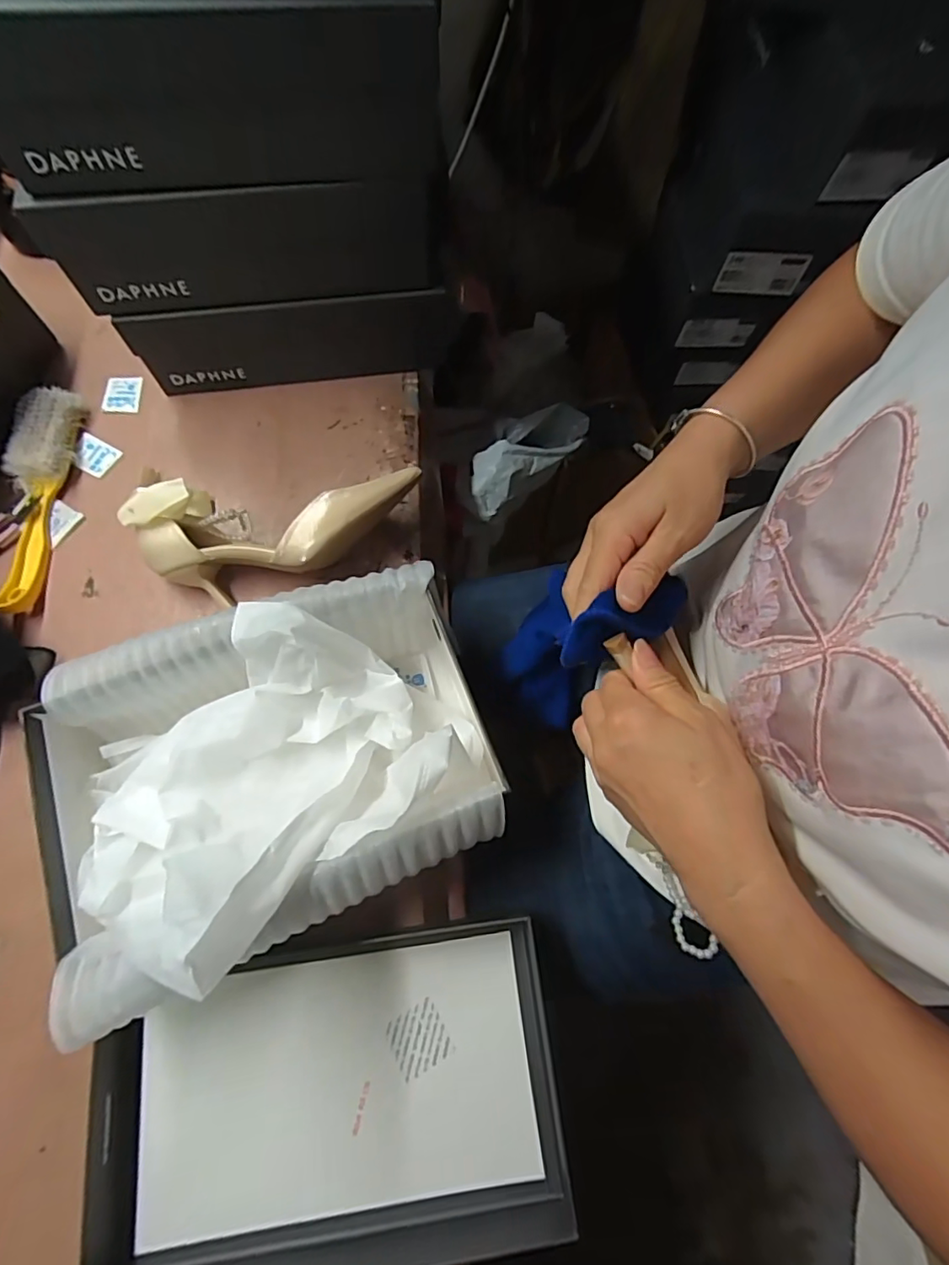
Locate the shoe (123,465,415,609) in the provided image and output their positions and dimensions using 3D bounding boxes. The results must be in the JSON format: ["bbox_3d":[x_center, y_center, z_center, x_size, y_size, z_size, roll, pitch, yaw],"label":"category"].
[{"bbox_3d":[-0.177,-0.086,0.492,0.244,0.078,0.120,3,72,-1],"label":"shoe"}]

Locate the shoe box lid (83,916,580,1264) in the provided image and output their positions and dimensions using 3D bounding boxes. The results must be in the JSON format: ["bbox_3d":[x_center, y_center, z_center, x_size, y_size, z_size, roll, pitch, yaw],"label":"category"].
[{"bbox_3d":[-0.096,0.321,0.389,0.305,0.037,0.178,-7,72,-4],"label":"shoe box lid"}]

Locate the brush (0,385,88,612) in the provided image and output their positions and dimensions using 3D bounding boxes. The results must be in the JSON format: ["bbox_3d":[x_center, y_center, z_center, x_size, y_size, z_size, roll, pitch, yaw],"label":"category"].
[{"bbox_3d":[-0.412,-0.126,0.522,0.049,0.034,0.224,0,72,-2],"label":"brush"}]

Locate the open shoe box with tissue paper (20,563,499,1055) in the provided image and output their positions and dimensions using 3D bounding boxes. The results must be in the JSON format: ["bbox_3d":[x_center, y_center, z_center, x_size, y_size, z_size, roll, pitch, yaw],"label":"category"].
[{"bbox_3d":[-0.145,0.094,0.399,0.298,0.143,0.226,-20,73,-8],"label":"open shoe box with tissue paper"}]

